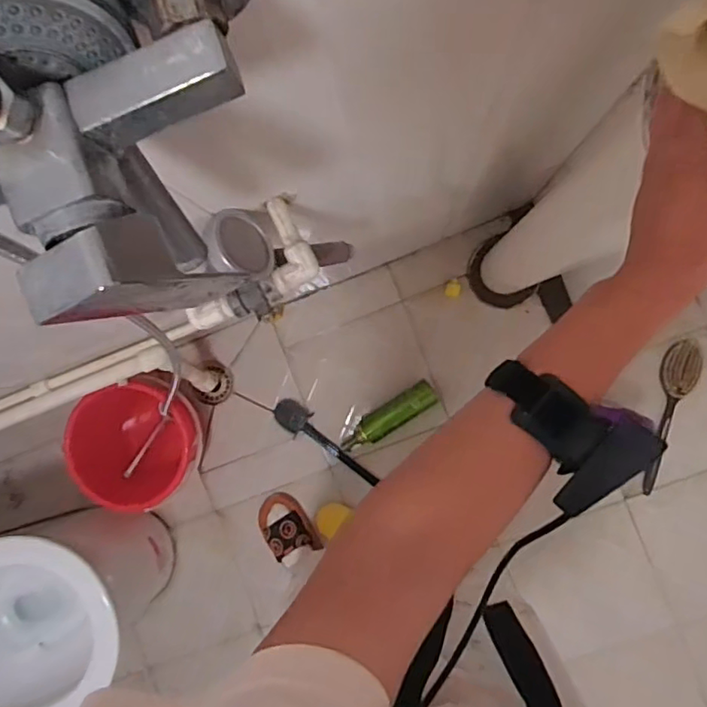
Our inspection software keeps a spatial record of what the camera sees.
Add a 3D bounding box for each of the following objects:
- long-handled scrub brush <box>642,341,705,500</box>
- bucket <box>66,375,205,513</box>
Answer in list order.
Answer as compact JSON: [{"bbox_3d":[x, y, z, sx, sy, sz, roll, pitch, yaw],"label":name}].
[{"bbox_3d":[0.708,0.143,1.317,0.075,0.028,0.356,15,93,4],"label":"long-handled scrub brush"},{"bbox_3d":[-0.459,0.192,1.282,0.241,0.242,0.257,0,92,5],"label":"bucket"}]

